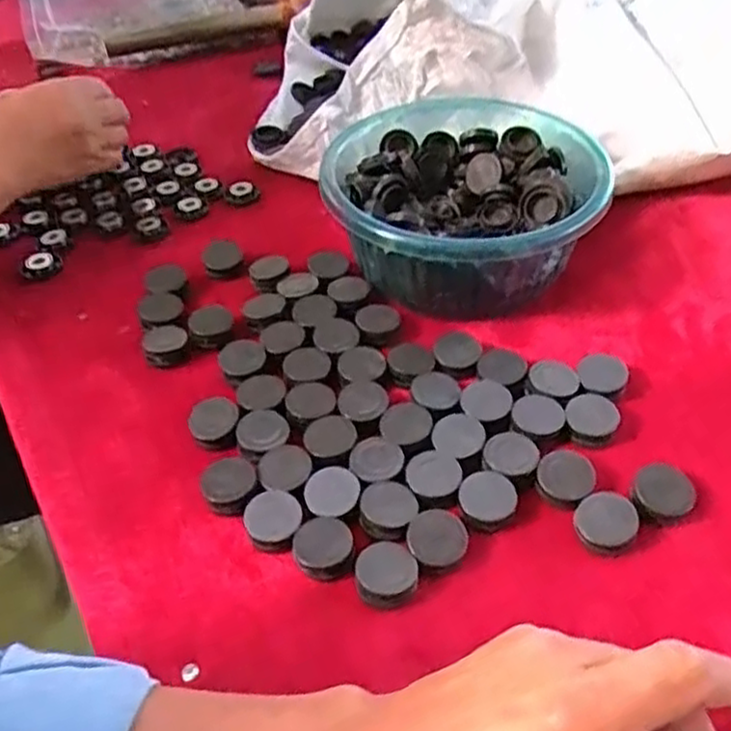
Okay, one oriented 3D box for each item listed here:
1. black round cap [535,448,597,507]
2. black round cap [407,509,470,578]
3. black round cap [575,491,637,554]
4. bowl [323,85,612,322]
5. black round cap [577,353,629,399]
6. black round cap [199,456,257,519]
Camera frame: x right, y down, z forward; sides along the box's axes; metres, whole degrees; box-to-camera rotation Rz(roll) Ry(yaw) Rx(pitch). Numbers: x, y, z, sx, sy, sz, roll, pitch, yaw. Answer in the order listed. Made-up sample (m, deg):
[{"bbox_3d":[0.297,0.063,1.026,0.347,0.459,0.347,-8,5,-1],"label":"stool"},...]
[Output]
[{"bbox_3d":[0.117,0.065,0.422,0.031,0.008,0.035,15,46,17],"label":"black round cap"},{"bbox_3d":[0.040,0.095,0.393,0.033,0.005,0.034,-1,44,1],"label":"black round cap"},{"bbox_3d":[0.134,0.085,0.404,0.035,0.005,0.030,-23,48,-21],"label":"black round cap"},{"bbox_3d":[0.074,-0.139,0.572,0.198,0.073,0.225,5,44,7],"label":"bowl"},{"bbox_3d":[0.155,0.008,0.476,0.031,0.010,0.034,-1,44,1],"label":"black round cap"},{"bbox_3d":[-0.080,0.070,0.429,0.032,0.014,0.033,-17,46,-15],"label":"black round cap"}]

